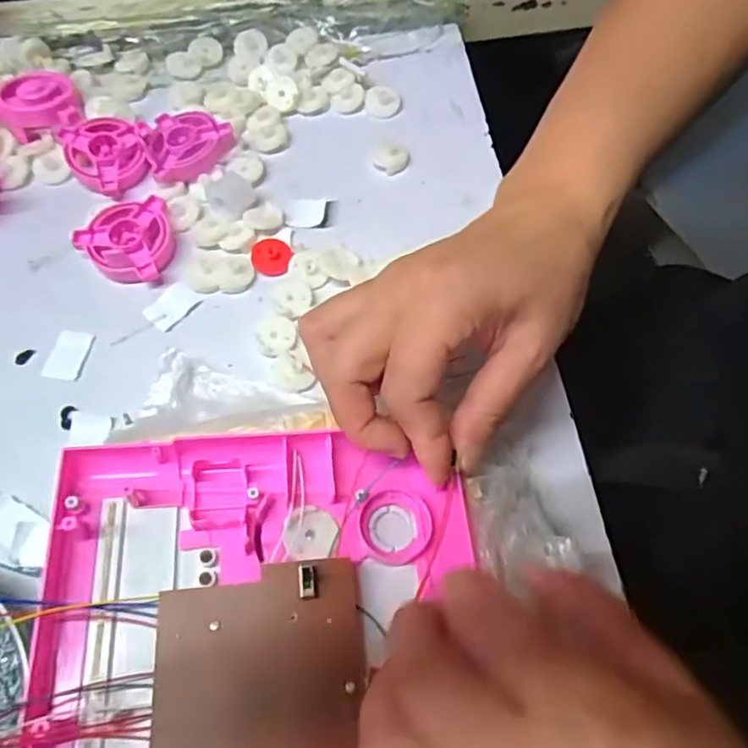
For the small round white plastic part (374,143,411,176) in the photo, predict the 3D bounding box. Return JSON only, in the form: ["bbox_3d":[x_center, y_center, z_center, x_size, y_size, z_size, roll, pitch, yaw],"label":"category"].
[{"bbox_3d":[0.012,-0.136,0.380,0.020,0.007,0.024,9,66,7],"label":"small round white plastic part"}]

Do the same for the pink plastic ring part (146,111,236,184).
[{"bbox_3d":[-0.115,-0.147,0.381,0.051,0.015,0.050,-20,66,-6],"label":"pink plastic ring part"}]

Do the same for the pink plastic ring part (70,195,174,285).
[{"bbox_3d":[-0.143,-0.074,0.354,0.053,0.015,0.050,-22,66,-7],"label":"pink plastic ring part"}]

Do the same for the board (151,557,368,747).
[{"bbox_3d":[-0.041,0.107,0.219,0.073,0.004,0.071,-5,61,-6],"label":"board"}]

